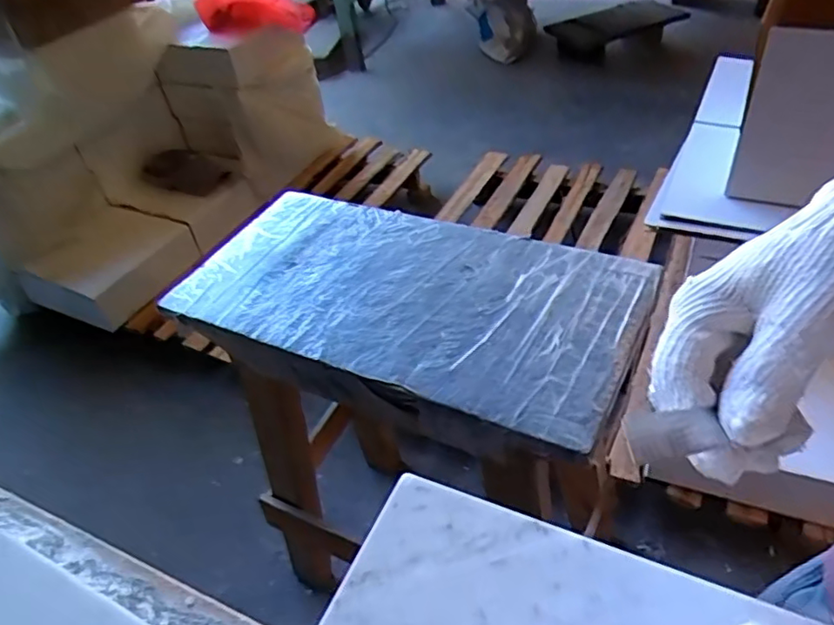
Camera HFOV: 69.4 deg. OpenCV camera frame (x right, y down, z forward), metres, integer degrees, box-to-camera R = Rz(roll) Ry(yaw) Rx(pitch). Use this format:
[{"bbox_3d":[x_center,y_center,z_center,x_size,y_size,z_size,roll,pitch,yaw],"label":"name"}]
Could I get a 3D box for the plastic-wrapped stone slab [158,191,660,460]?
[{"bbox_3d":[-0.028,-0.017,0.665,0.510,0.038,0.274,18,48,25],"label":"plastic-wrapped stone slab"}]

